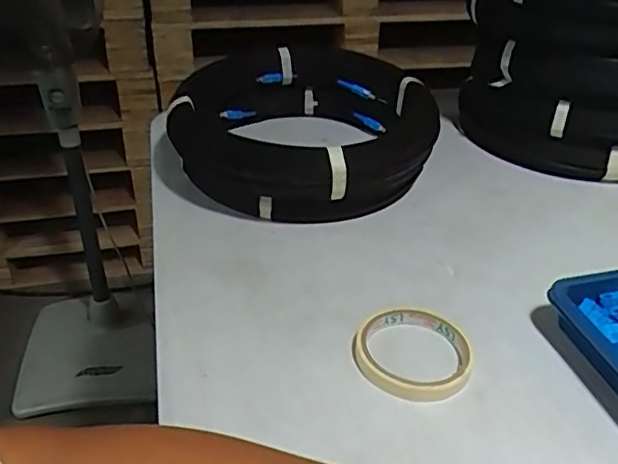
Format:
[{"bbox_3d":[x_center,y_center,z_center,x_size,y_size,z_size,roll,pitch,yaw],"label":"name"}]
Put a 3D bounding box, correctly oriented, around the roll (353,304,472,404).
[{"bbox_3d":[0.081,0.092,0.474,0.088,0.013,0.088,0,35,0],"label":"roll"}]

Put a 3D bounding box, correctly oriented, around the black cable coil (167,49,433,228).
[{"bbox_3d":[0.001,-0.116,0.697,0.276,0.105,0.260,0,35,0],"label":"black cable coil"}]

